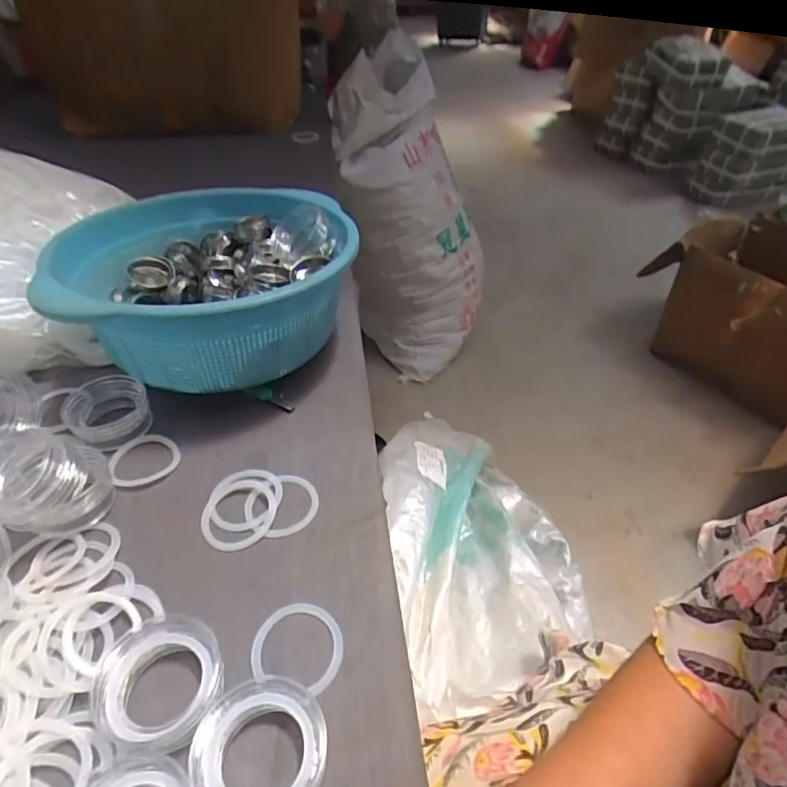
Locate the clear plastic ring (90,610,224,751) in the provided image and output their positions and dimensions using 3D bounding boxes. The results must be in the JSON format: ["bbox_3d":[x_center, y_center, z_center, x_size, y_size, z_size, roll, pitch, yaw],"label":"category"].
[{"bbox_3d":[-0.136,0.170,0.306,0.068,0.029,0.069,0,42,0],"label":"clear plastic ring"}]

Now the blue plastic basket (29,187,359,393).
[{"bbox_3d":[-0.181,-0.107,0.537,0.267,0.132,0.275,-11,43,-11],"label":"blue plastic basket"}]

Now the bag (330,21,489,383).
[{"bbox_3d":[0.062,-0.491,1.531,0.408,0.762,0.412,18,46,19],"label":"bag"}]

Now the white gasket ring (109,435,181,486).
[{"bbox_3d":[-0.215,0.056,0.448,0.056,0.010,0.052,0,42,0],"label":"white gasket ring"}]

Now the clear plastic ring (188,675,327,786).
[{"bbox_3d":[-0.071,0.194,0.280,0.070,0.032,0.066,0,42,0],"label":"clear plastic ring"}]

